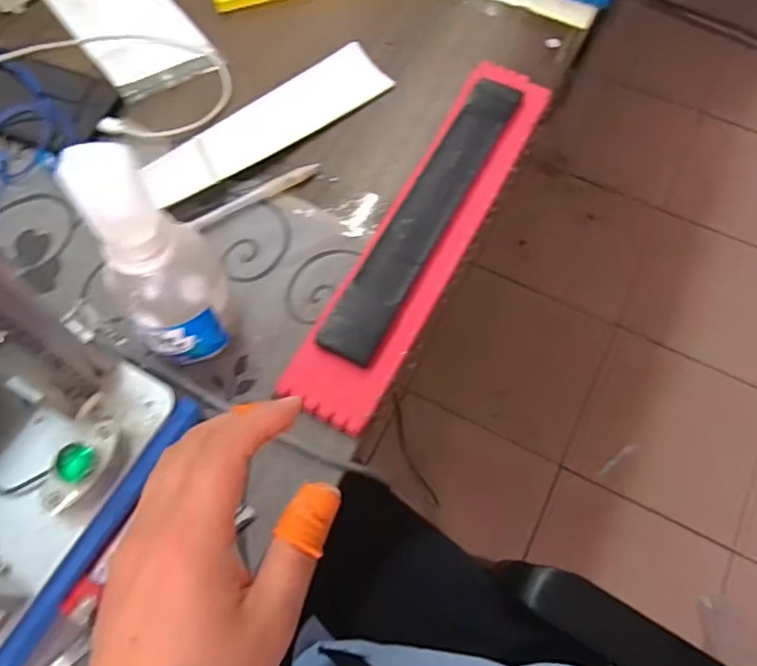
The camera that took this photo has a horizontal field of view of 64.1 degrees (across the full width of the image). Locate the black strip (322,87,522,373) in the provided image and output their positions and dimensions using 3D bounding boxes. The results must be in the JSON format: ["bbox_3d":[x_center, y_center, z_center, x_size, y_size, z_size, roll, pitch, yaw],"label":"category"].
[{"bbox_3d":[0.040,-0.097,0.462,0.042,0.009,0.278,27,68,9],"label":"black strip"}]

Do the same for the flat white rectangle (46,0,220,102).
[{"bbox_3d":[-0.235,-0.292,0.567,0.094,0.016,0.194,-34,70,-14],"label":"flat white rectangle"}]

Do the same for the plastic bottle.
[{"bbox_3d":[-0.128,-0.036,0.361,0.069,0.178,0.054,-36,71,-14],"label":"plastic bottle"}]

